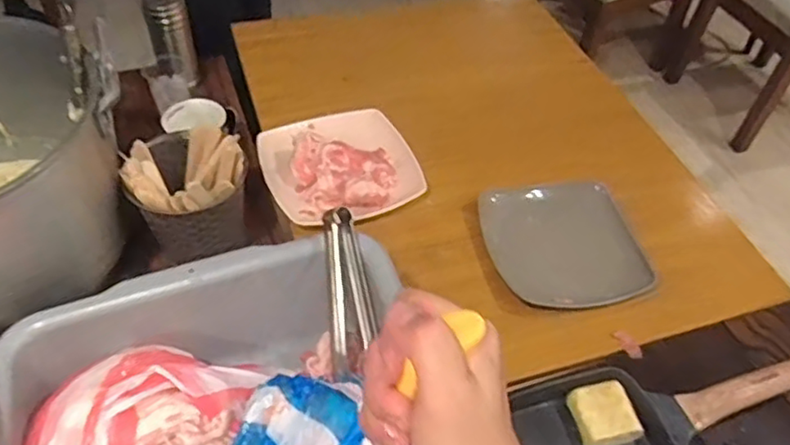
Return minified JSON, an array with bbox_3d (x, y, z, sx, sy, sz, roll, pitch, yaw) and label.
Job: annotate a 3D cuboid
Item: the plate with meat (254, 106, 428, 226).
[{"bbox_3d":[-0.080,-0.090,0.907,0.211,0.042,0.199,-11,51,-14],"label":"plate with meat"}]

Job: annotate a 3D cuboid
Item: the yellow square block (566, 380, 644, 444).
[{"bbox_3d":[0.224,0.205,0.685,0.059,0.030,0.064,-10,50,-13],"label":"yellow square block"}]

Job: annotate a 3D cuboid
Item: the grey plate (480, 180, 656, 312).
[{"bbox_3d":[0.225,0.027,0.836,0.190,0.030,0.190,0,61,-1],"label":"grey plate"}]

